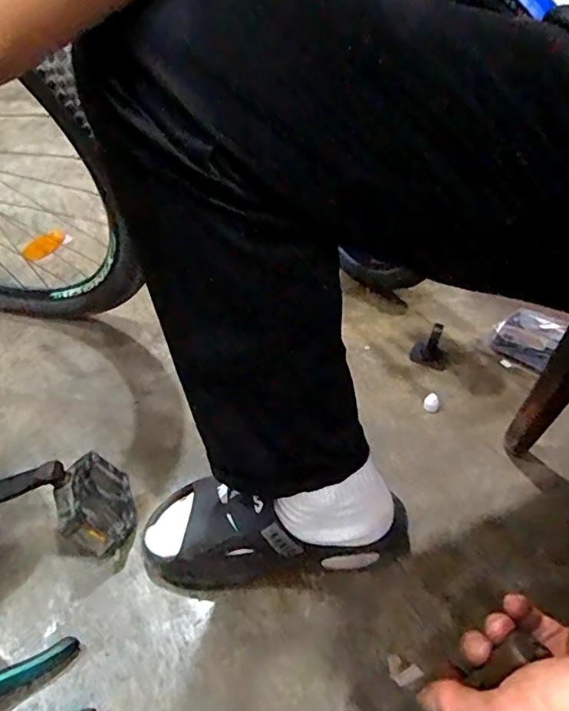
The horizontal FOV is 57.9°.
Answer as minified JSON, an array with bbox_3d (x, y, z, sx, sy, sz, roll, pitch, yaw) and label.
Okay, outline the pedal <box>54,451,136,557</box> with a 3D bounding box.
[{"bbox_3d":[-0.196,0.160,0.549,0.024,0.101,0.093,-22,23,20],"label":"pedal"}]

